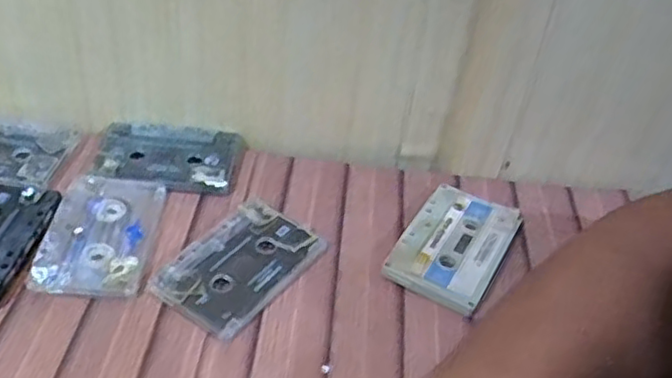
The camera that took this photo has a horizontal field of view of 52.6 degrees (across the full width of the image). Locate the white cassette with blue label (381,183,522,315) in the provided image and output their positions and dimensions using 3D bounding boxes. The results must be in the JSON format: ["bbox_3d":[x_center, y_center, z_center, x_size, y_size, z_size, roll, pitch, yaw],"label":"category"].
[{"bbox_3d":[0.080,0.035,0.453,0.063,0.013,0.098,23,43,19],"label":"white cassette with blue label"}]

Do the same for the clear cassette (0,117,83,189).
[{"bbox_3d":[-0.245,-0.032,0.494,0.098,0.010,0.071,7,40,0],"label":"clear cassette"}]

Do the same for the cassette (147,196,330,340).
[{"bbox_3d":[-0.058,0.045,0.429,0.065,0.008,0.103,27,44,23],"label":"cassette"}]

